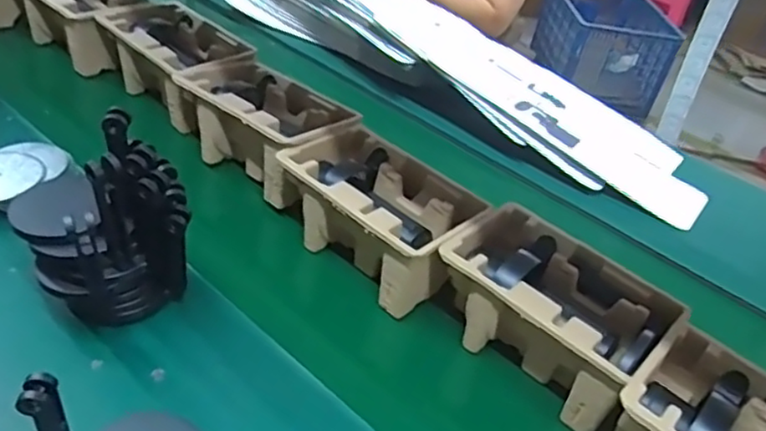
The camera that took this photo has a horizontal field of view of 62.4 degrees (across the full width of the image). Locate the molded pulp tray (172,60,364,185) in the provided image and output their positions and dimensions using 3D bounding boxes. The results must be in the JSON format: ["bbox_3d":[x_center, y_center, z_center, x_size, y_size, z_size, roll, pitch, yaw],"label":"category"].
[{"bbox_3d":[-0.167,-0.132,0.871,0.262,0.097,0.145,35,46,30],"label":"molded pulp tray"}]

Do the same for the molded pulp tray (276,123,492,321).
[{"bbox_3d":[-0.001,-0.002,0.754,0.224,0.098,0.147,34,45,30],"label":"molded pulp tray"}]

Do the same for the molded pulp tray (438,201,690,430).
[{"bbox_3d":[0.178,0.101,0.669,0.153,0.101,0.221,-26,49,-34],"label":"molded pulp tray"}]

